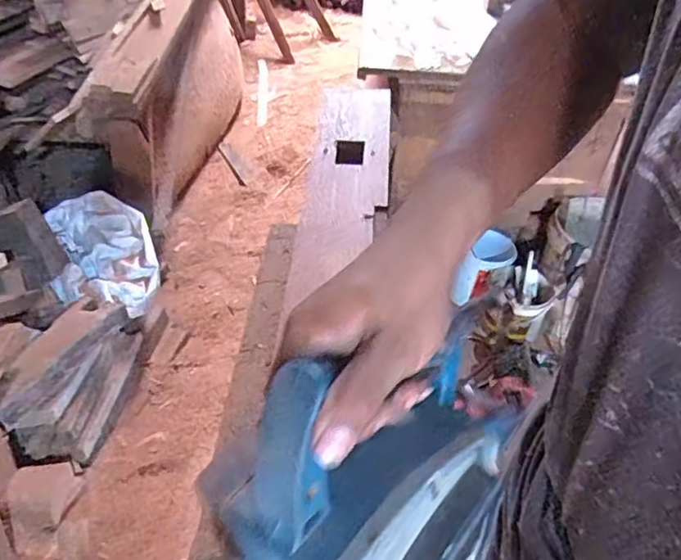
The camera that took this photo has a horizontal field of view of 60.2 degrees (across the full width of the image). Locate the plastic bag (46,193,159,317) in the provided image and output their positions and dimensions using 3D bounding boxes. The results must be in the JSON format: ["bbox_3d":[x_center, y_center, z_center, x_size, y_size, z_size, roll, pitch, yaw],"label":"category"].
[{"bbox_3d":[-0.612,-0.070,1.517,0.255,0.163,0.344,-14,43,-20],"label":"plastic bag"}]

